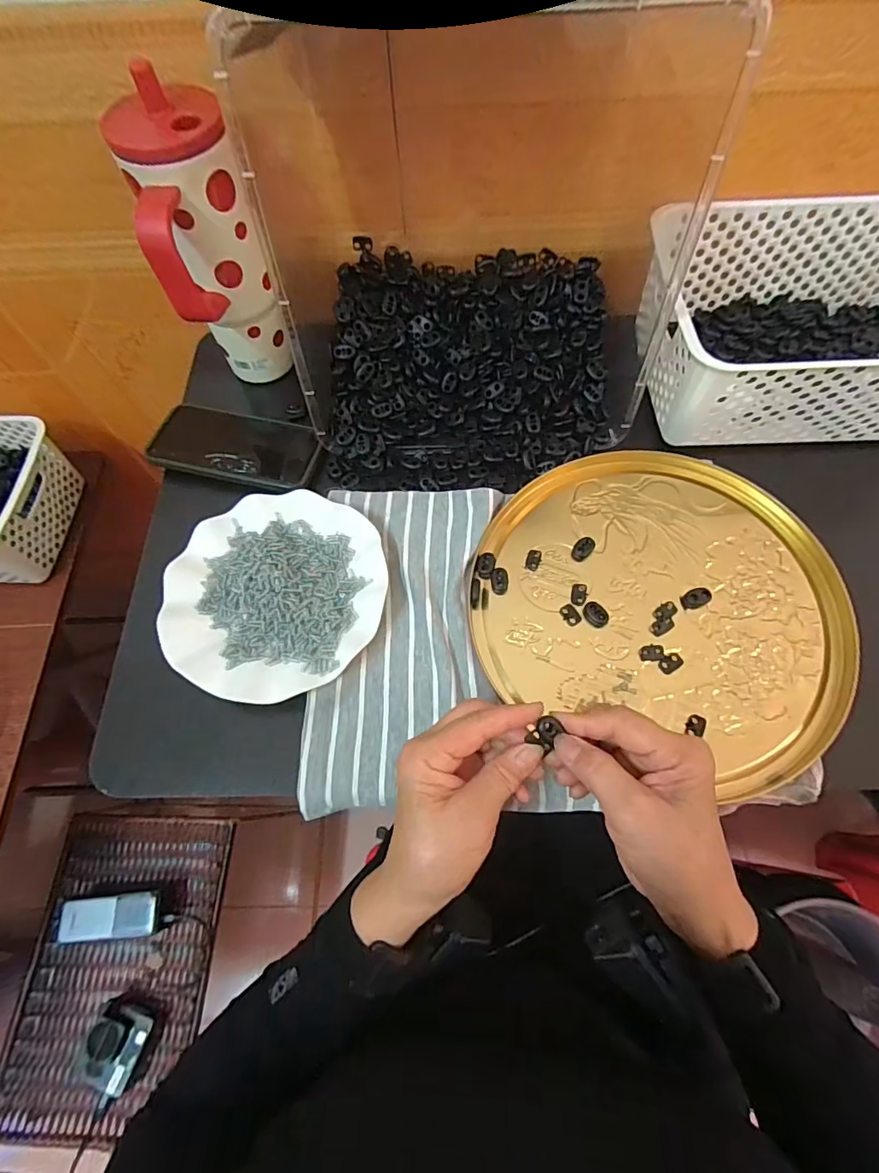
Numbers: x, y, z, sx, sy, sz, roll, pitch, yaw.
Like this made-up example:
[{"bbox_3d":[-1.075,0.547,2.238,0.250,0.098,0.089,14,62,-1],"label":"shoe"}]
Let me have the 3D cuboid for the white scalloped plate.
[{"bbox_3d":[-0.135,0.004,0.423,0.175,0.021,0.180,-1,67,2],"label":"white scalloped plate"}]

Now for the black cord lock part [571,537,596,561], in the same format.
[{"bbox_3d":[0.125,-0.033,0.436,0.014,0.004,0.026,39,74,16],"label":"black cord lock part"}]

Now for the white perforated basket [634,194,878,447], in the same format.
[{"bbox_3d":[0.343,-0.242,0.459,0.295,0.100,0.201,0,67,2],"label":"white perforated basket"}]

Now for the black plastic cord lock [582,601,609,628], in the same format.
[{"bbox_3d":[0.129,0.023,0.415,0.018,0.004,0.022,-40,72,-14],"label":"black plastic cord lock"}]

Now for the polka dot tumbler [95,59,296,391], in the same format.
[{"bbox_3d":[-0.184,-0.269,0.429,0.080,0.209,0.106,-18,68,-6],"label":"polka dot tumbler"}]

